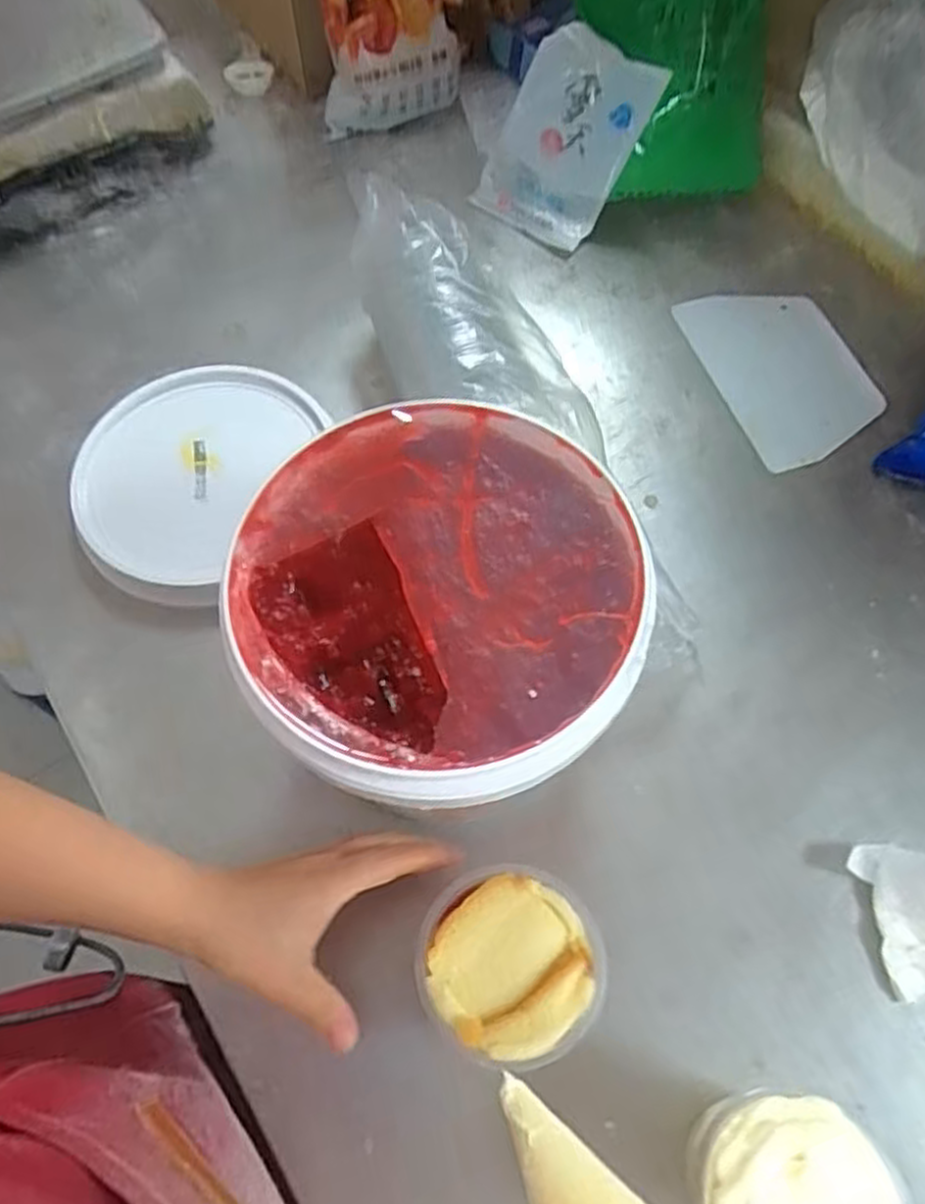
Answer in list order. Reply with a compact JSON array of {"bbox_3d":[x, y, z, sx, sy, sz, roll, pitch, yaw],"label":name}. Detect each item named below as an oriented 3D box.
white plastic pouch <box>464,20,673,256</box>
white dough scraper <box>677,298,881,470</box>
[{"bbox_3d":[0.092,-0.414,0.706,0.112,0.156,0.031,28,34,-5],"label":"white plastic pouch"},{"bbox_3d":[0.271,-0.199,0.666,0.122,0.005,0.181,-17,66,-9],"label":"white dough scraper"}]

